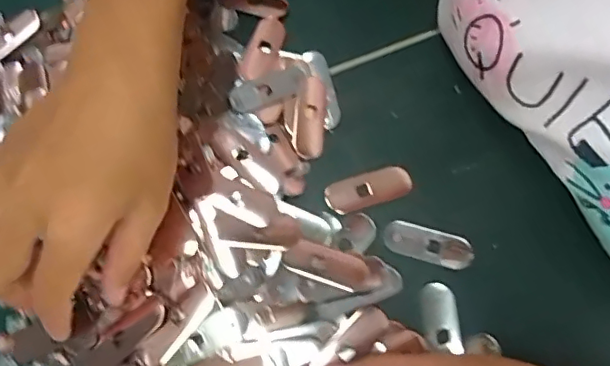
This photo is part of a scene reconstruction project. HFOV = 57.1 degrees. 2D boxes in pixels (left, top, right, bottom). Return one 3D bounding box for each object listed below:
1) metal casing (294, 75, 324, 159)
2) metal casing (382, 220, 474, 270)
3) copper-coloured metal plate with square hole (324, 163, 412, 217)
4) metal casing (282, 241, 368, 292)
[{"bbox_3d":[0.003,-0.040,0.343,0.016,0.005,0.051,4,75,3],"label":"metal casing"},{"bbox_3d":[0.070,0.035,0.318,0.050,0.004,0.019,14,75,6],"label":"metal casing"},{"bbox_3d":[0.037,0.003,0.329,0.050,0.004,0.021,-18,75,-3],"label":"copper-coloured metal plate with square hole"},{"bbox_3d":[0.012,0.046,0.314,0.046,0.008,0.020,17,76,6],"label":"metal casing"}]

